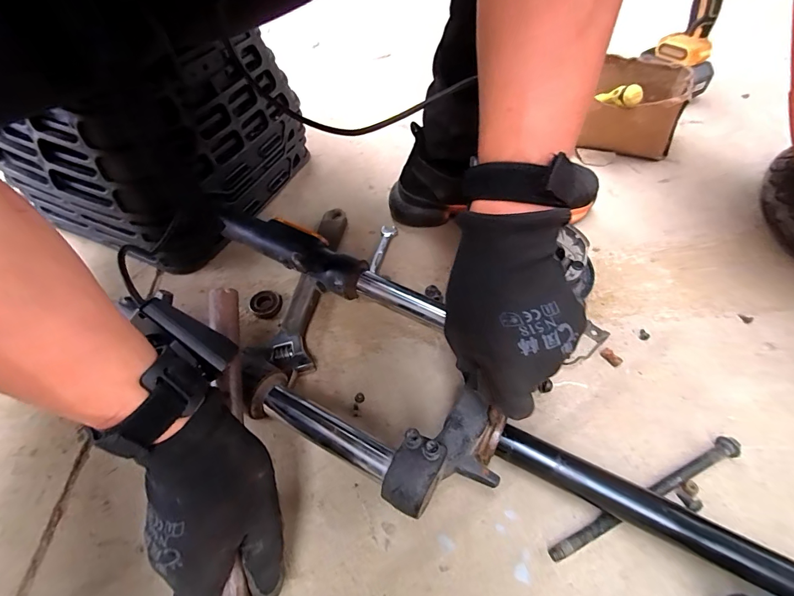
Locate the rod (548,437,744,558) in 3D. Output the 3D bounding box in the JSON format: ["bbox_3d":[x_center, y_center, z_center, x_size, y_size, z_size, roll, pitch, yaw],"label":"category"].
[{"bbox_3d":[0.199,0.155,0.303,0.188,0.016,0.015,-19,54,-14],"label":"rod"}]

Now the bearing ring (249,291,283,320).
[{"bbox_3d":[-0.151,0.007,0.441,0.033,0.010,0.034,-13,52,-9],"label":"bearing ring"}]

